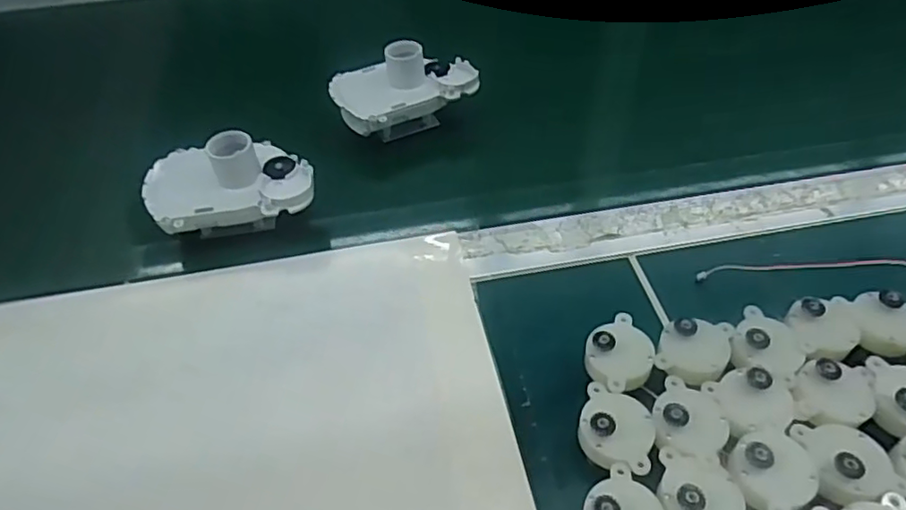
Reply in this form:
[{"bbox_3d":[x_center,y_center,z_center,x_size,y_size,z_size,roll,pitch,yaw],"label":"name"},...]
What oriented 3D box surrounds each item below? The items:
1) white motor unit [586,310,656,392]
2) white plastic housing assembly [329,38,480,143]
[{"bbox_3d":[0.082,0.053,0.299,0.031,0.032,0.043,18,51,19],"label":"white motor unit"},{"bbox_3d":[-0.037,-0.121,0.453,0.100,0.069,0.064,-19,49,-13],"label":"white plastic housing assembly"}]

